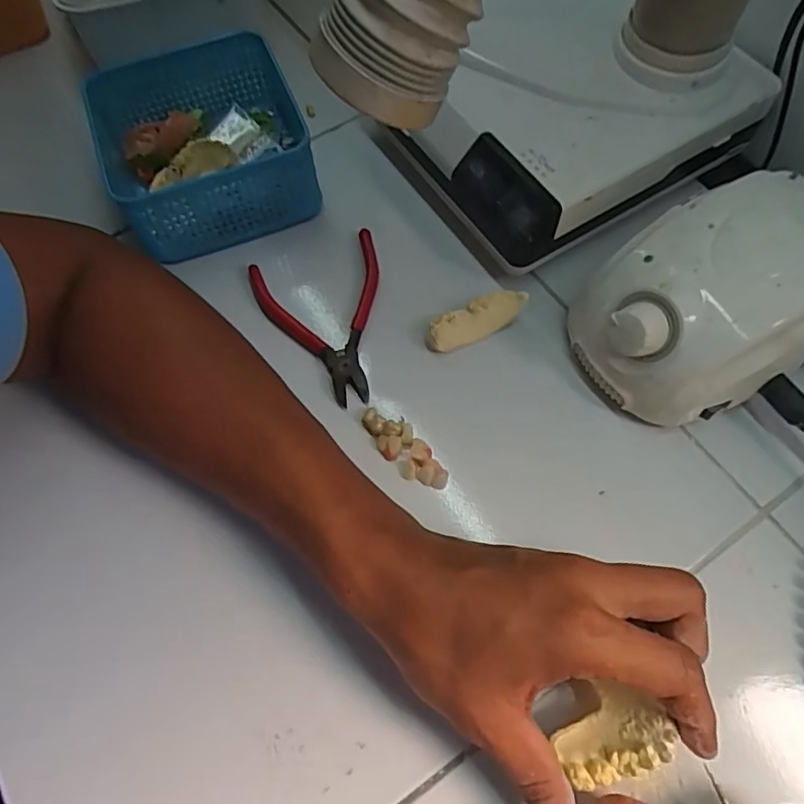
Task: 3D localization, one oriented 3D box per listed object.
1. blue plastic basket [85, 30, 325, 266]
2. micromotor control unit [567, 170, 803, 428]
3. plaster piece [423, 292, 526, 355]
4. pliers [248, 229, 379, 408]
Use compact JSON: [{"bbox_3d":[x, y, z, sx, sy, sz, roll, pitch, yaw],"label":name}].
[{"bbox_3d":[-0.137,-0.177,0.390,0.131,0.060,0.131,-20,67,-7],"label":"blue plastic basket"},{"bbox_3d":[0.176,-0.057,0.311,0.136,0.072,0.099,-26,68,-8],"label":"micromotor control unit"},{"bbox_3d":[0.047,-0.052,0.354,0.066,0.016,0.019,-26,68,-8],"label":"plaster piece"},{"bbox_3d":[-0.042,-0.052,0.361,0.085,0.014,0.112,-22,68,-6],"label":"pliers"}]

